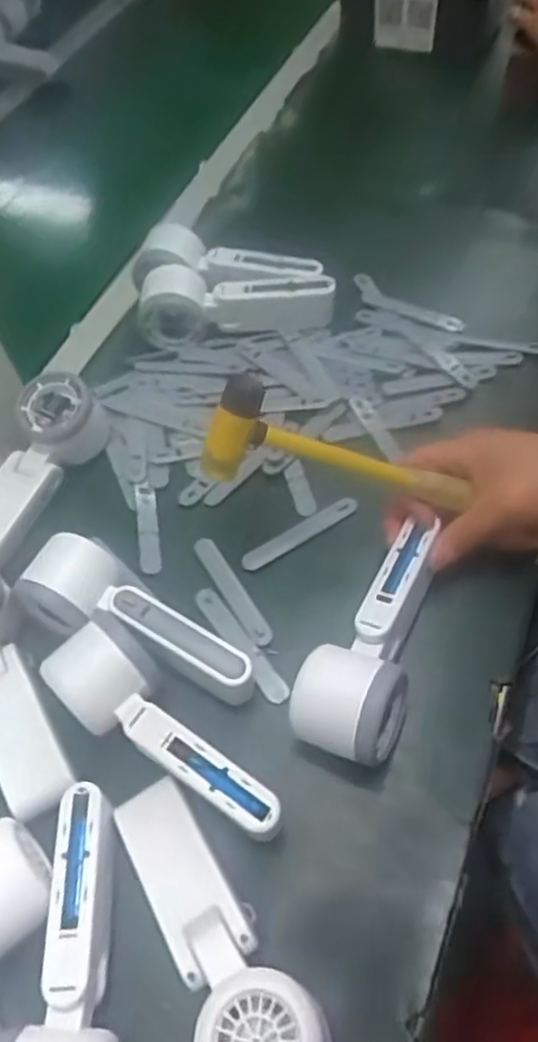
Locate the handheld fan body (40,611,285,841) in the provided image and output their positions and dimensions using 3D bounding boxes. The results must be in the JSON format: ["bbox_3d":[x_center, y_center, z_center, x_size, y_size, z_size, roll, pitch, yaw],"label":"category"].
[{"bbox_3d":[-0.059,0.123,0.421,0.165,0.041,0.058,33,66,24],"label":"handheld fan body"}]

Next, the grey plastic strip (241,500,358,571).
[{"bbox_3d":[0.023,0.008,0.522,0.094,0.008,0.011,-29,58,-13],"label":"grey plastic strip"}]

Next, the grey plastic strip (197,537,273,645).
[{"bbox_3d":[-0.025,0.046,0.499,0.014,0.006,0.093,-29,58,-13],"label":"grey plastic strip"}]

